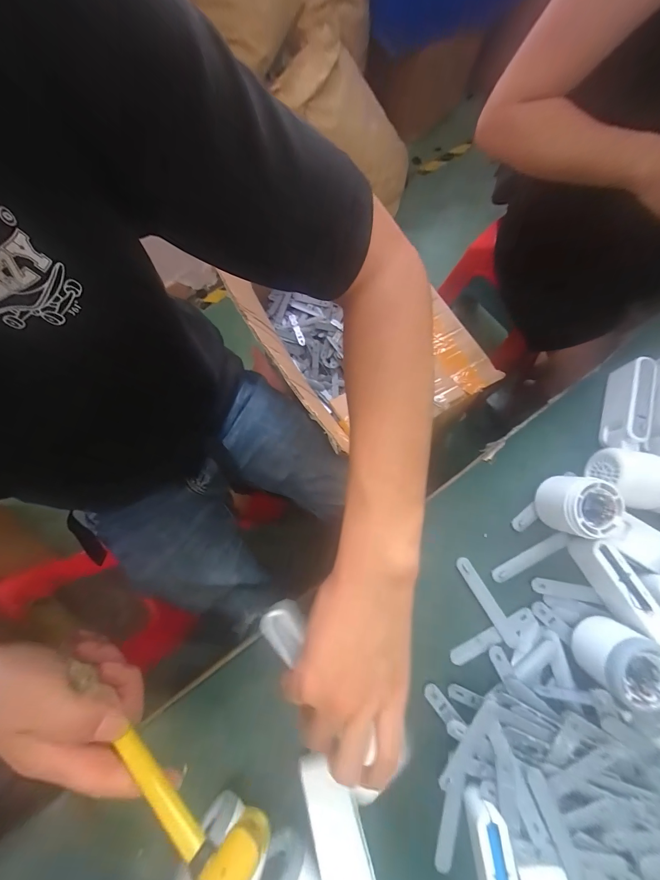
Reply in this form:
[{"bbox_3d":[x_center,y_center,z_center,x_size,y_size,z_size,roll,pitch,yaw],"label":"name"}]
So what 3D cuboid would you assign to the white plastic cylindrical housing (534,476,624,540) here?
[{"bbox_3d":[0.255,0.069,0.326,0.064,0.051,0.059,27,79,5],"label":"white plastic cylindrical housing"}]

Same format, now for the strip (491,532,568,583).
[{"bbox_3d":[0.214,0.125,0.339,0.091,0.005,0.016,-26,80,-6],"label":"strip"}]

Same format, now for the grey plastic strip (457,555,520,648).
[{"bbox_3d":[0.163,0.168,0.331,0.016,0.007,0.094,-30,80,-7],"label":"grey plastic strip"}]

